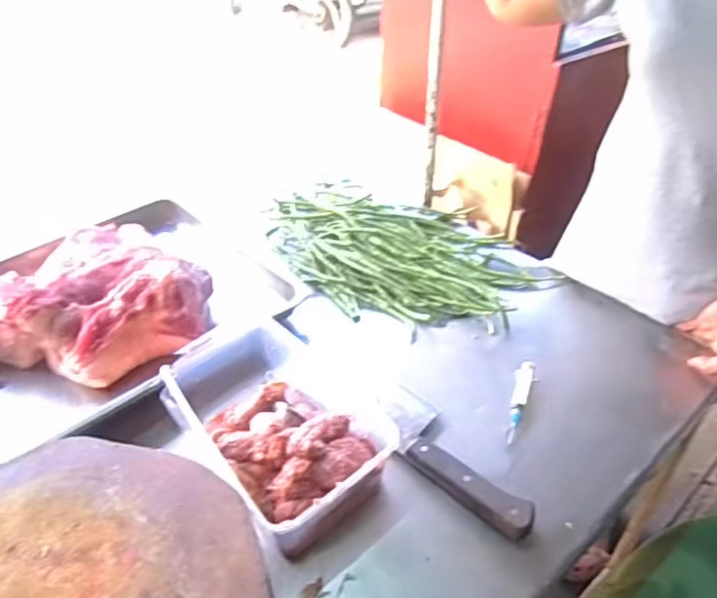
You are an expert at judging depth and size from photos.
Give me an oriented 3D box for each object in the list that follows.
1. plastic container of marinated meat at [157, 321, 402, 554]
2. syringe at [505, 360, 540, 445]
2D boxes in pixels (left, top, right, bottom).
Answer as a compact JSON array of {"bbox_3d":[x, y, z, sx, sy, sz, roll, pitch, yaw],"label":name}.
[{"bbox_3d":[-0.092,0.132,0.608,0.144,0.078,0.246,-29,49,-30],"label":"plastic container of marinated meat"},{"bbox_3d":[0.188,0.116,0.678,0.025,0.016,0.118,15,43,15],"label":"syringe"}]

